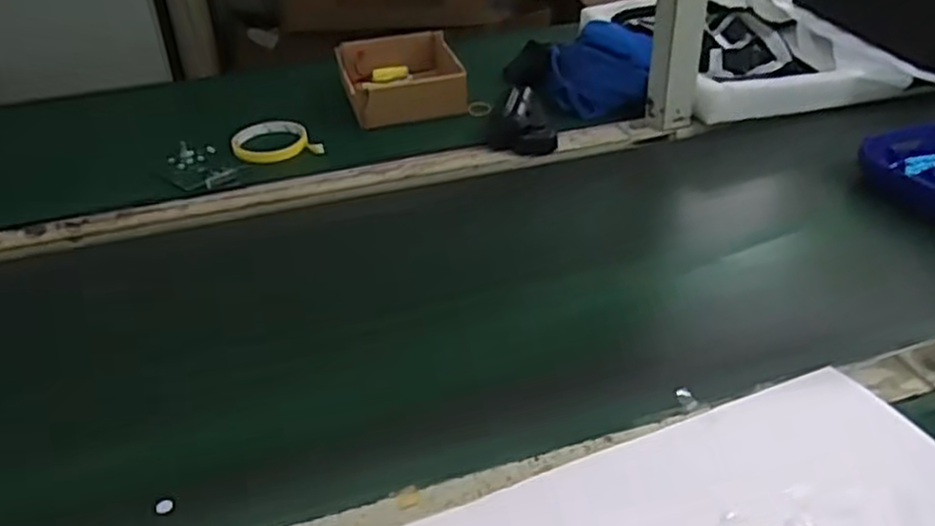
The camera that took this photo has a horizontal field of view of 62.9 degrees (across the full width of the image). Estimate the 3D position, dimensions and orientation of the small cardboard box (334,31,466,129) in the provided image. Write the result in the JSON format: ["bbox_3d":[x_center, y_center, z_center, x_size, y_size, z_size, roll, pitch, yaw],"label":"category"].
[{"bbox_3d":[-0.085,-0.239,0.984,0.144,0.051,0.171,-10,34,-11],"label":"small cardboard box"}]

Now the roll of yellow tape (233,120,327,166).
[{"bbox_3d":[-0.228,-0.145,0.904,0.095,0.016,0.095,-15,36,-18],"label":"roll of yellow tape"}]

